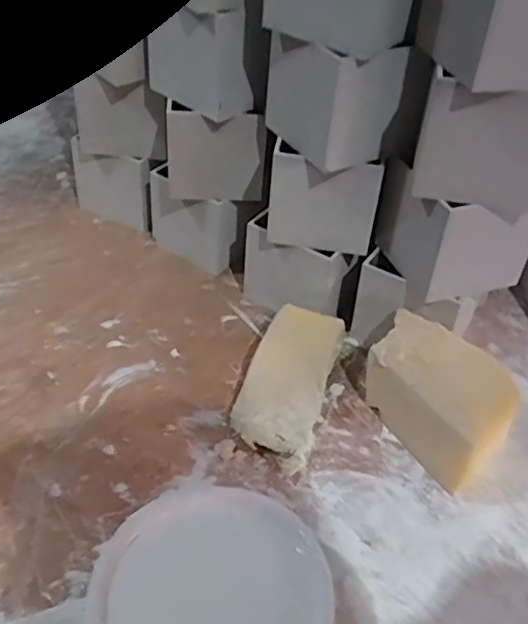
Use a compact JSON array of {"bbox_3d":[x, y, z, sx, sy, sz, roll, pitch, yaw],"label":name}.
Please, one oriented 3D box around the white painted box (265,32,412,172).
[{"bbox_3d":[0.070,-0.220,0.631,0.080,0.104,0.116,-20,47,-24],"label":"white painted box"}]

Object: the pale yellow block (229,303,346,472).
[{"bbox_3d":[0.025,0.071,0.662,0.086,0.053,0.181,15,43,10],"label":"pale yellow block"}]

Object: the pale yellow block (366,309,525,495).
[{"bbox_3d":[0.176,0.080,0.630,0.106,0.078,0.163,-22,49,-27],"label":"pale yellow block"}]

